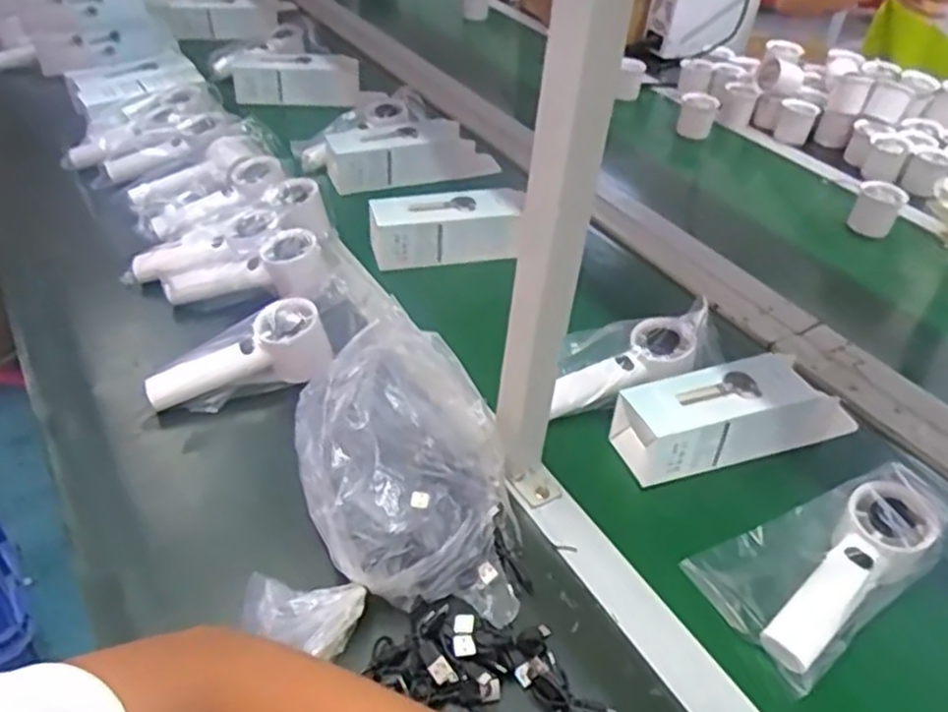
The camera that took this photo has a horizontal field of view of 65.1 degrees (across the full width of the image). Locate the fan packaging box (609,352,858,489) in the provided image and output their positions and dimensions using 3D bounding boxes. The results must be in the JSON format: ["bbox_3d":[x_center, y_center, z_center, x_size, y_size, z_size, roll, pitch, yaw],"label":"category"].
[{"bbox_3d":[0.217,0.049,0.645,0.207,0.071,0.070,-13,41,-20],"label":"fan packaging box"}]

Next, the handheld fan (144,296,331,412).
[{"bbox_3d":[-0.207,0.004,0.662,0.158,0.058,0.050,-23,46,-6],"label":"handheld fan"}]

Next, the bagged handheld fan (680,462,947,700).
[{"bbox_3d":[0.251,0.139,0.536,0.175,0.057,0.113,-23,48,-28],"label":"bagged handheld fan"}]

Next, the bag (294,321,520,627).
[{"bbox_3d":[-0.045,0.074,0.531,0.161,0.110,0.169,5,38,2],"label":"bag"}]

